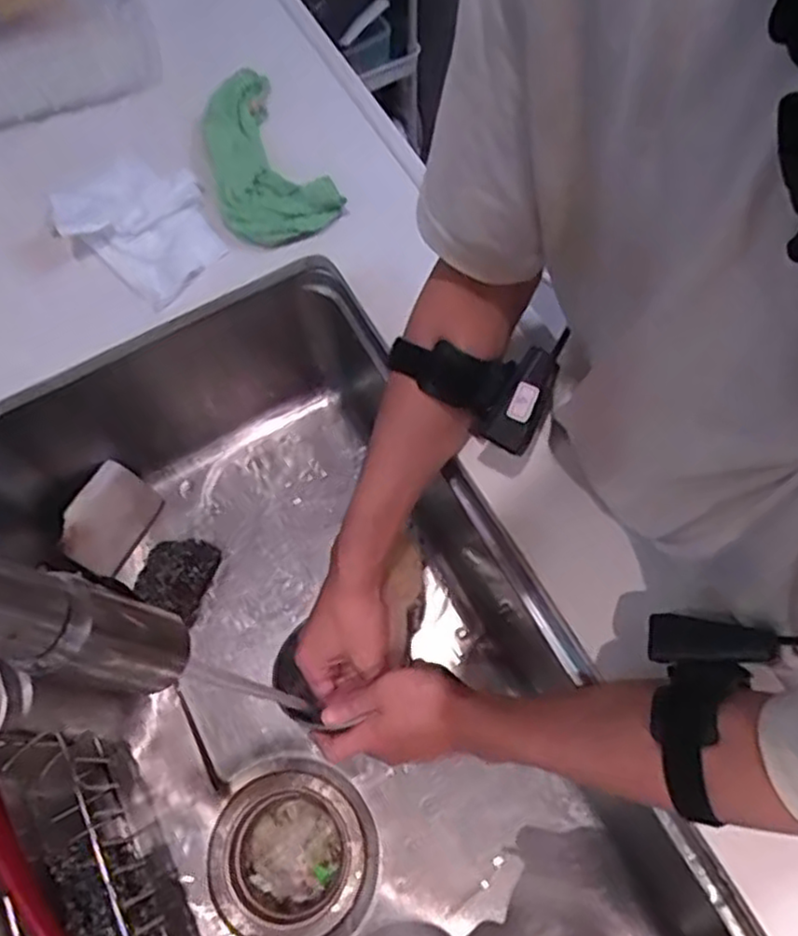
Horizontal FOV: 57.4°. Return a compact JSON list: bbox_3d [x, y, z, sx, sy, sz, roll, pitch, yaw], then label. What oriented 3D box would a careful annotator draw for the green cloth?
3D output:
[{"bbox_3d":[-0.127,-0.274,0.645,0.094,0.024,0.183,-28,69,-9],"label":"green cloth"}]

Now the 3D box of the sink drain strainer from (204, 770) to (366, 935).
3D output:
[{"bbox_3d":[-0.100,0.359,0.678,0.133,0.069,0.135,-22,68,-7],"label":"sink drain strainer"}]

